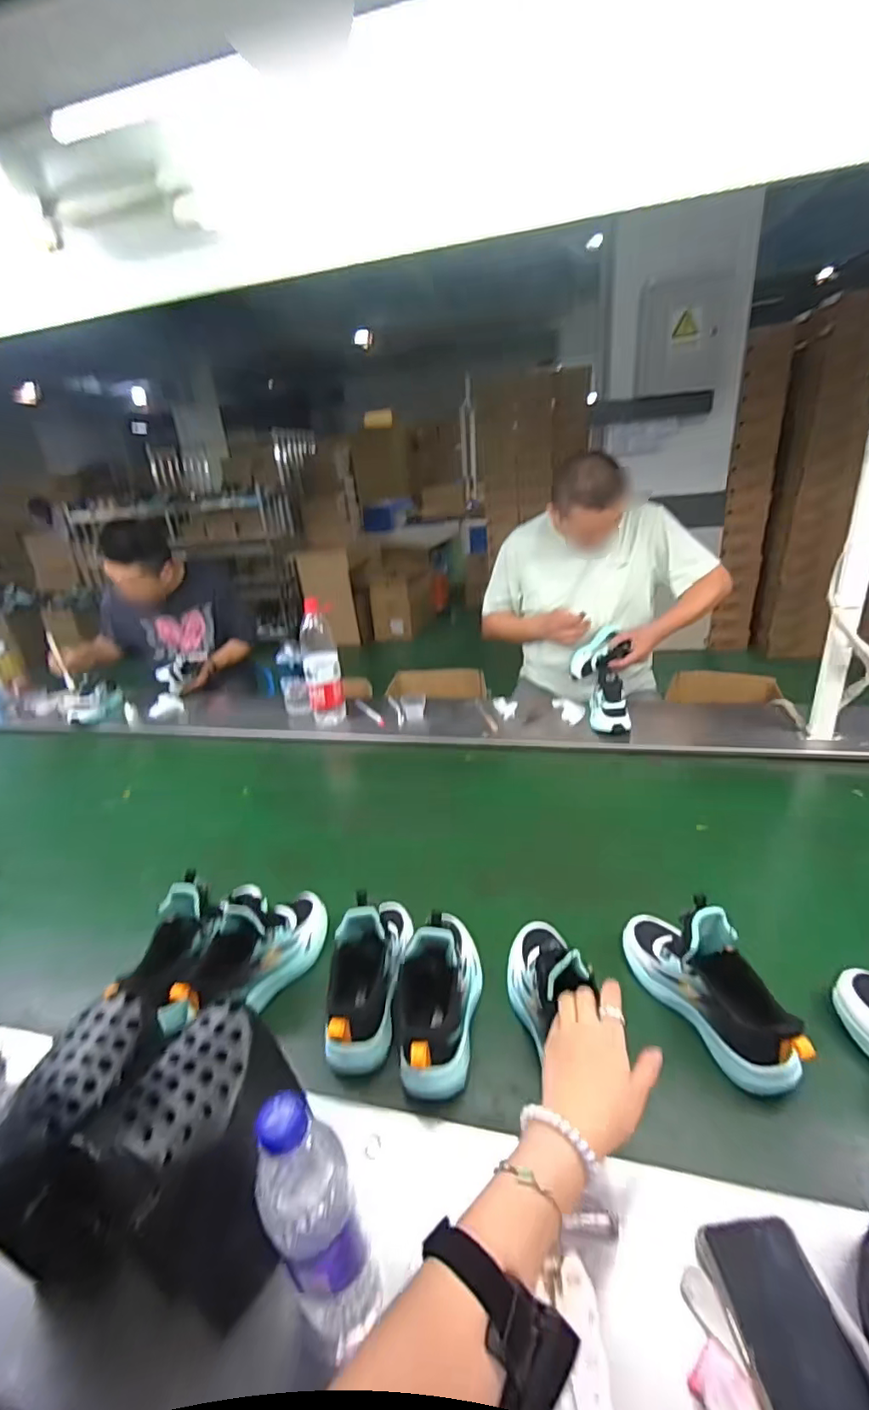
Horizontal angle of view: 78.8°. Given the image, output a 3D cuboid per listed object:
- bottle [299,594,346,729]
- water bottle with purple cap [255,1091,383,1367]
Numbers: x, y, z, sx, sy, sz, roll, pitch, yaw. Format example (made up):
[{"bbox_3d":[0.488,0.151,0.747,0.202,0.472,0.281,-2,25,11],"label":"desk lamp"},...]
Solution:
[{"bbox_3d":[-0.283,-0.094,1.329,0.089,0.285,0.074,-10,26,-9],"label":"bottle"},{"bbox_3d":[-0.084,0.375,0.382,0.057,0.249,0.059,-20,29,-27],"label":"water bottle with purple cap"}]

